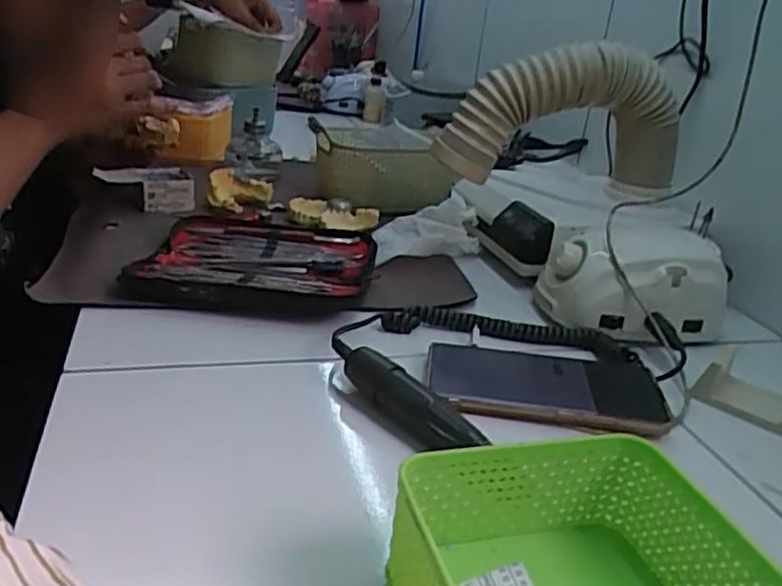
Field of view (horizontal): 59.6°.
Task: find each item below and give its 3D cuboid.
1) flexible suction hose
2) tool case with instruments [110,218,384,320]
[{"bbox_3d":[0.165,-0.150,0.645,0.237,0.157,0.049,0,24,-19],"label":"flexible suction hose"},{"bbox_3d":[-0.116,-0.029,0.607,0.194,0.022,0.170,8,23,-1],"label":"tool case with instruments"}]

